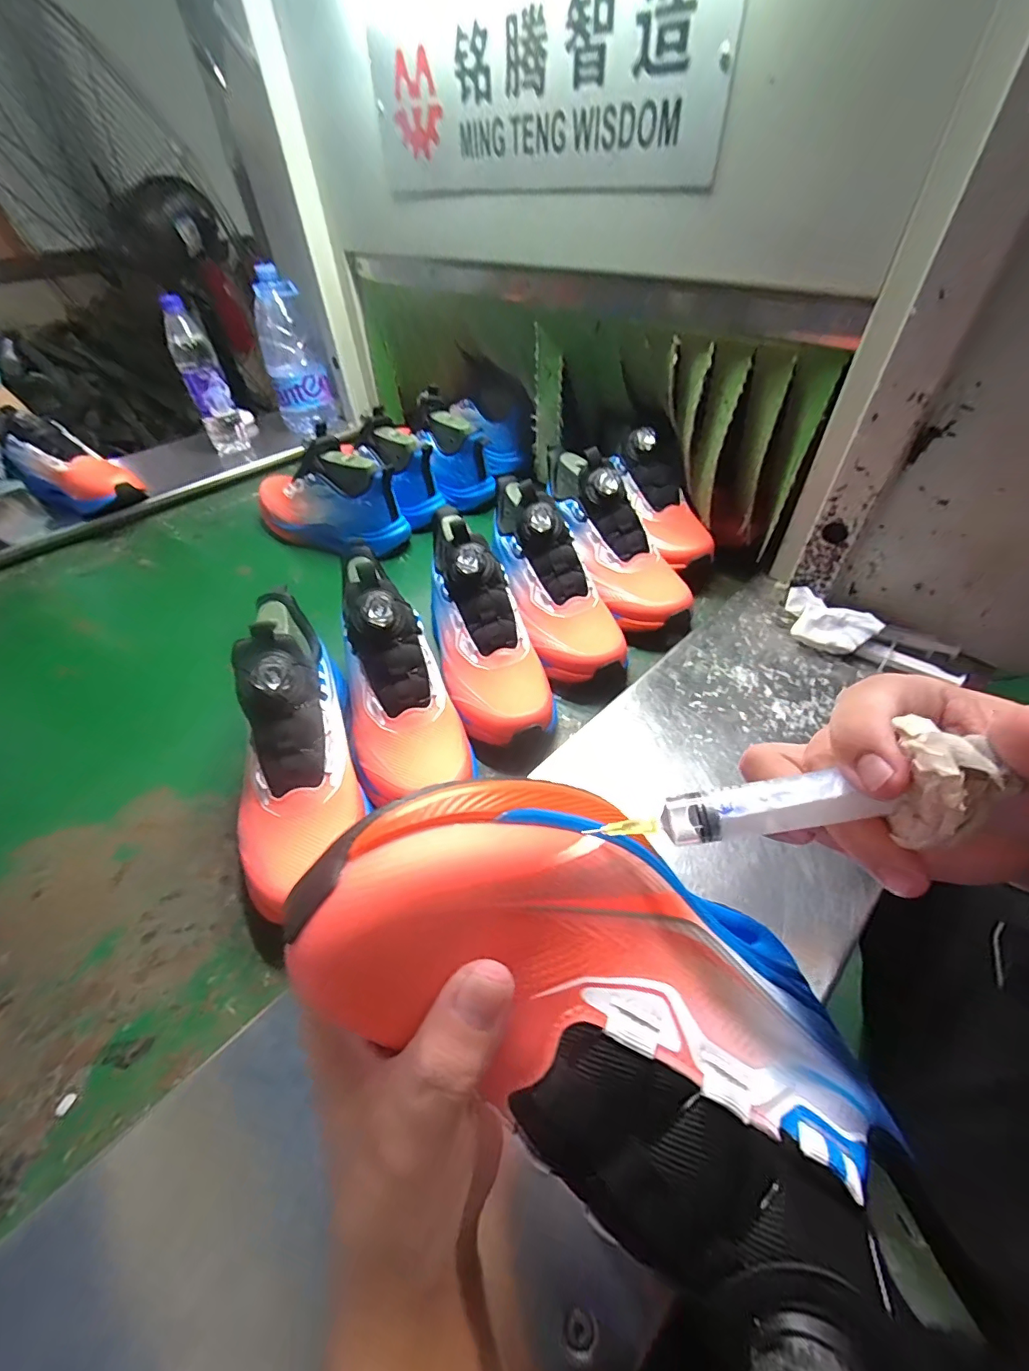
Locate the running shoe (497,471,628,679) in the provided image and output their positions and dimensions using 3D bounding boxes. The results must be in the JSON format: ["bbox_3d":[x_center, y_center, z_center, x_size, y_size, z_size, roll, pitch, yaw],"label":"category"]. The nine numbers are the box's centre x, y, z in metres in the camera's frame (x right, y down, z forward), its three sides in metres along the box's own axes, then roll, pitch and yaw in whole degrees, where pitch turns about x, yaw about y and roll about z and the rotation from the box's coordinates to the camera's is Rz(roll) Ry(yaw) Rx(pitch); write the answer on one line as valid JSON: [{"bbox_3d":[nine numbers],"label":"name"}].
[{"bbox_3d":[0.040,-0.131,0.522,0.097,0.086,0.272,-18,72,-14],"label":"running shoe"}]

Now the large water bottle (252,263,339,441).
[{"bbox_3d":[-0.408,-0.613,0.912,0.086,0.231,0.094,11,49,12],"label":"large water bottle"}]

